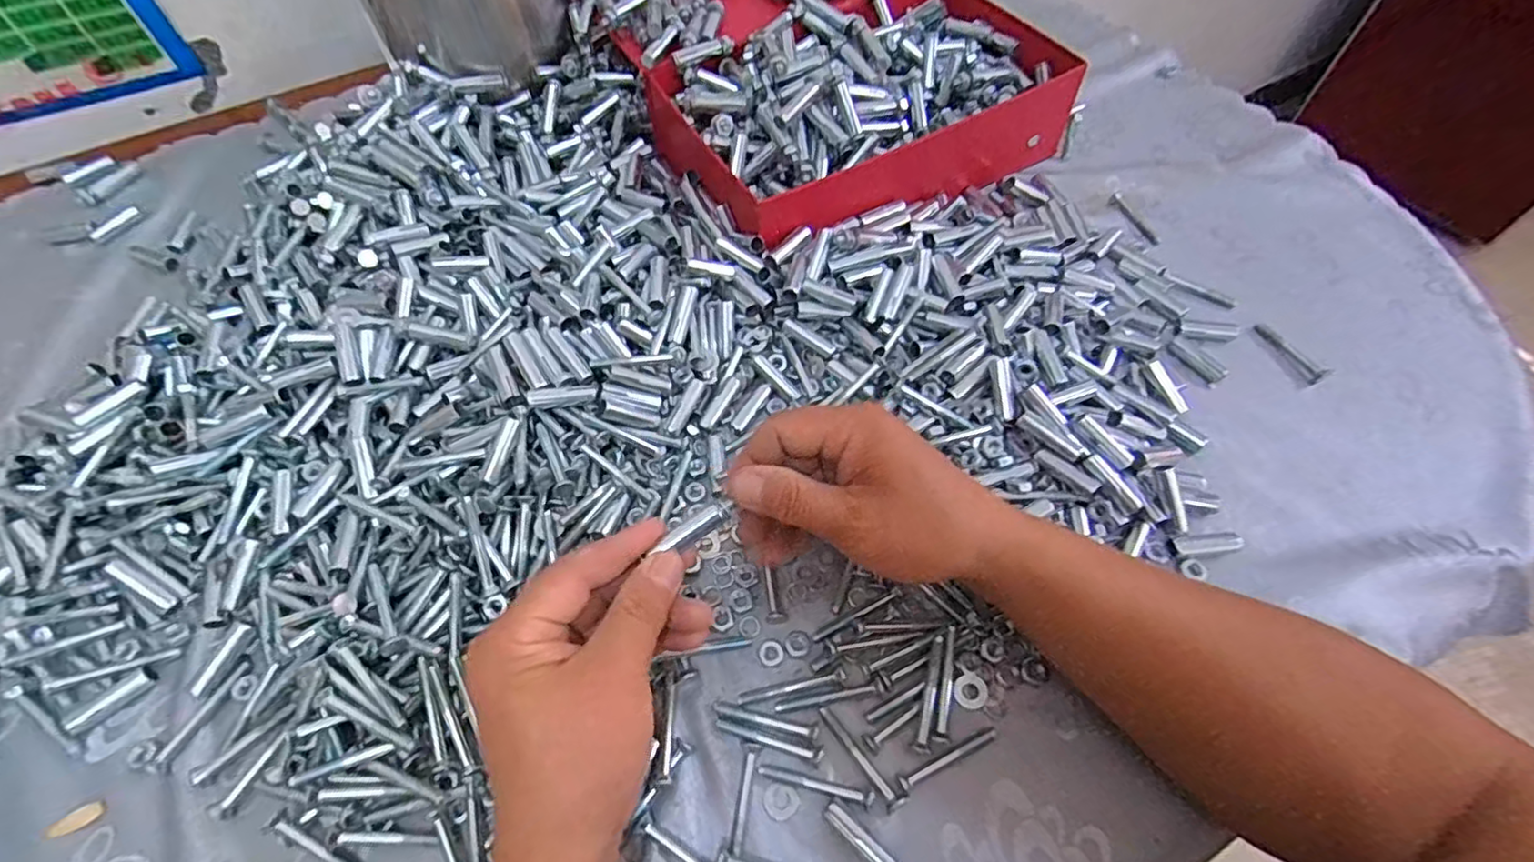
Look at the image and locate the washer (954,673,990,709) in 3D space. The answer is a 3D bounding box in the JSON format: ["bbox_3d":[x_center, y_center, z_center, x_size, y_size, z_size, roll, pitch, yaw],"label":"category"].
[{"bbox_3d":[0.105,0.134,0.333,0.017,0.004,0.017,-1,58,1],"label":"washer"}]

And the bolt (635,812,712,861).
[{"bbox_3d":[-0.036,0.194,0.296,0.054,0.009,0.008,29,63,18],"label":"bolt"}]

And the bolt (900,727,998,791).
[{"bbox_3d":[0.090,0.160,0.317,0.055,0.006,0.006,-23,61,-12],"label":"bolt"}]

